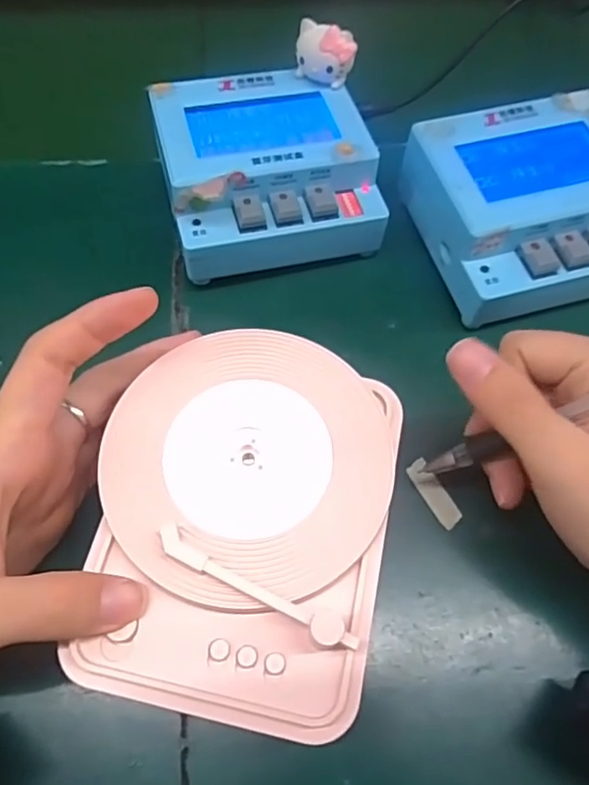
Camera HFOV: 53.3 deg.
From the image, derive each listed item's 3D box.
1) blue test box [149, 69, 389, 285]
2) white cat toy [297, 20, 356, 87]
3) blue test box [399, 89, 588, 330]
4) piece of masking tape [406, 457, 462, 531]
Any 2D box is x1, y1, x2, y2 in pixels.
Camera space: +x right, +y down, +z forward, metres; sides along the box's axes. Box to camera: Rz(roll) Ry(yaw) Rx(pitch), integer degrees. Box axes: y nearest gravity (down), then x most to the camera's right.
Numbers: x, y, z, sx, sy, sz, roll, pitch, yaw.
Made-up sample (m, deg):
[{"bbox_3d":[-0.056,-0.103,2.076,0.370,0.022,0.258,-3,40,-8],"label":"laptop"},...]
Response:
[{"bbox_3d":[-0.015,-0.111,0.302,0.104,0.051,0.102,-13,65,-9],"label":"blue test box"},{"bbox_3d":[0.016,-0.170,0.296,0.028,0.026,0.021,3,64,-1],"label":"white cat toy"},{"bbox_3d":[0.118,-0.088,0.294,0.102,0.050,0.103,-14,65,-9],"label":"blue test box"},{"bbox_3d":[0.061,0.044,0.253,0.010,0.004,0.031,-29,71,-8],"label":"piece of masking tape"}]

